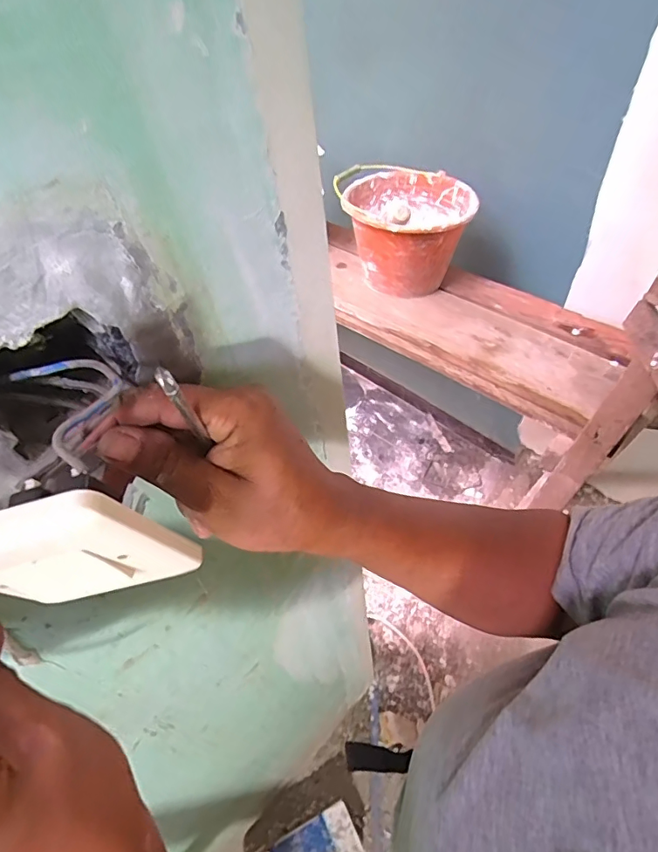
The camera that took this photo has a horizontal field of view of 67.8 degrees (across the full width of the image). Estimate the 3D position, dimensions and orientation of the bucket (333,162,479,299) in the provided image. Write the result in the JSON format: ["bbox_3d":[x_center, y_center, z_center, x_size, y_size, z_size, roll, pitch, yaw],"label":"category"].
[{"bbox_3d":[0.176,-0.443,1.119,0.268,0.203,0.287,-3,52,4],"label":"bucket"}]

